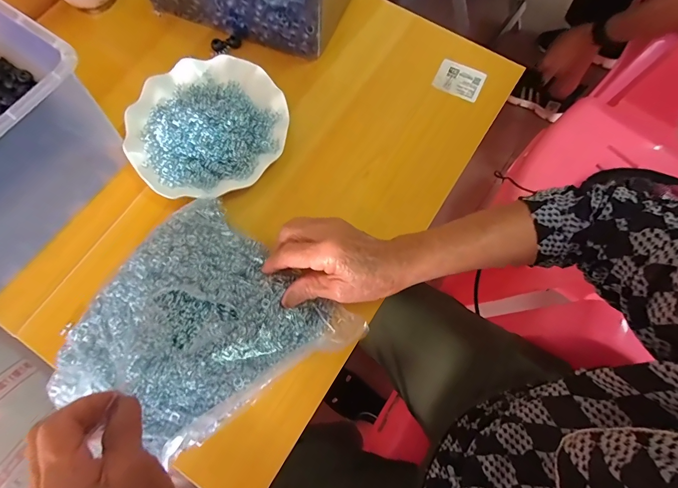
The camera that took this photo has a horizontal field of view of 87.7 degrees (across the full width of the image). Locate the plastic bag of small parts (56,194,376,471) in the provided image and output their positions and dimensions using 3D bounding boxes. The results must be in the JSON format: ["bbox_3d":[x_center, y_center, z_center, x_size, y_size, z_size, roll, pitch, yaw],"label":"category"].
[{"bbox_3d":[-0.123,0.082,0.320,0.203,0.044,0.198,39,77,10],"label":"plastic bag of small parts"}]

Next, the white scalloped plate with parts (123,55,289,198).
[{"bbox_3d":[-0.152,-0.142,0.403,0.182,0.039,0.183,-2,74,-1],"label":"white scalloped plate with parts"}]

